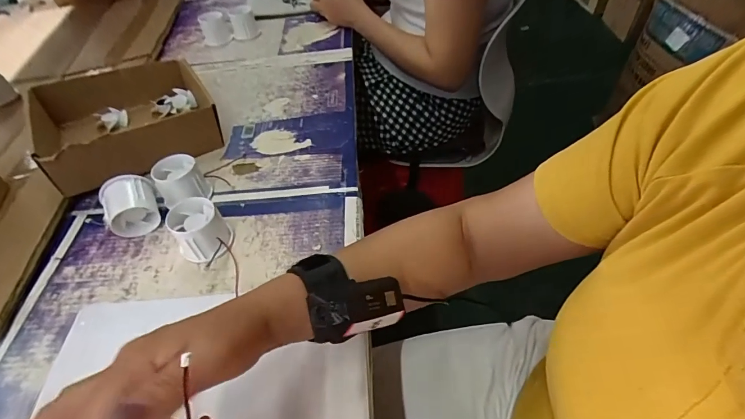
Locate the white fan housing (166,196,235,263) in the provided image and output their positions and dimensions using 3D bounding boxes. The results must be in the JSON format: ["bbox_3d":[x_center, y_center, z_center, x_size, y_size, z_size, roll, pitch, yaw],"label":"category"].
[{"bbox_3d":[-0.190,0.022,0.415,0.055,0.047,0.059,-32,54,-22],"label":"white fan housing"}]

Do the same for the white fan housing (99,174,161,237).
[{"bbox_3d":[-0.279,-0.003,0.439,0.054,0.056,0.048,-23,51,-15],"label":"white fan housing"}]

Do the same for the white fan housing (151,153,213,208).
[{"bbox_3d":[-0.233,-0.034,0.463,0.056,0.049,0.048,6,50,9],"label":"white fan housing"}]

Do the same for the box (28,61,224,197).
[{"bbox_3d":[-0.346,-0.130,0.540,0.207,0.076,0.182,-32,54,-22],"label":"box"}]

